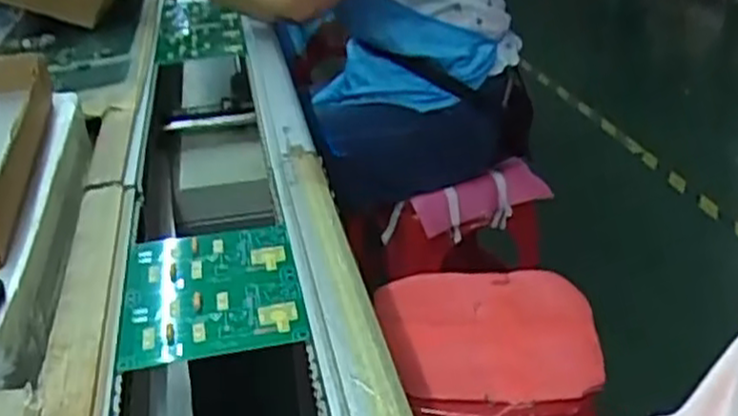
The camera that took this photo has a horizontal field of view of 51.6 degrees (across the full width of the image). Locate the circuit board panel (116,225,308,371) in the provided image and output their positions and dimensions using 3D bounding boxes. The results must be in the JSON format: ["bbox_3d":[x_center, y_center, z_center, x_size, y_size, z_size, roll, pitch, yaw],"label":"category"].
[{"bbox_3d":[-0.123,0.063,0.601,0.131,0.015,0.154,-6,29,-8],"label":"circuit board panel"}]

